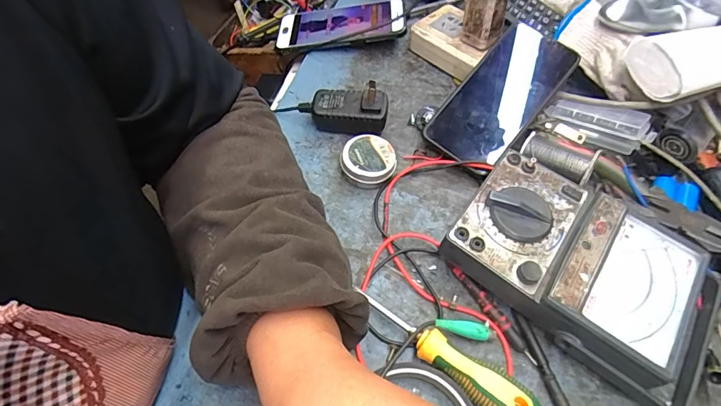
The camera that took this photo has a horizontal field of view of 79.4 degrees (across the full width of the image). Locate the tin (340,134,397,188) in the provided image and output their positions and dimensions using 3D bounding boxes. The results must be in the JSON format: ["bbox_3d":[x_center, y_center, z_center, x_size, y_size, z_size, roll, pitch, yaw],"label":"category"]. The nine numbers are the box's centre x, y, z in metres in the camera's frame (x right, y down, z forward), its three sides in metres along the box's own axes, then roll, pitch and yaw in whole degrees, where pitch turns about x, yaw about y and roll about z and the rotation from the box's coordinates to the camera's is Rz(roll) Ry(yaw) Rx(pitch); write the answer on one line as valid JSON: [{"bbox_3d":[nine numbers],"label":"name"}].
[{"bbox_3d":[0.007,-0.037,0.403,0.050,0.024,0.046,1,55,-1],"label":"tin"}]

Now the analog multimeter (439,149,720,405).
[{"bbox_3d":[0.168,0.045,0.325,0.188,0.044,0.123,32,60,19],"label":"analog multimeter"}]

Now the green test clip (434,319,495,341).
[{"bbox_3d":[0.075,0.092,0.316,0.046,0.012,0.013,13,53,-11],"label":"green test clip"}]

